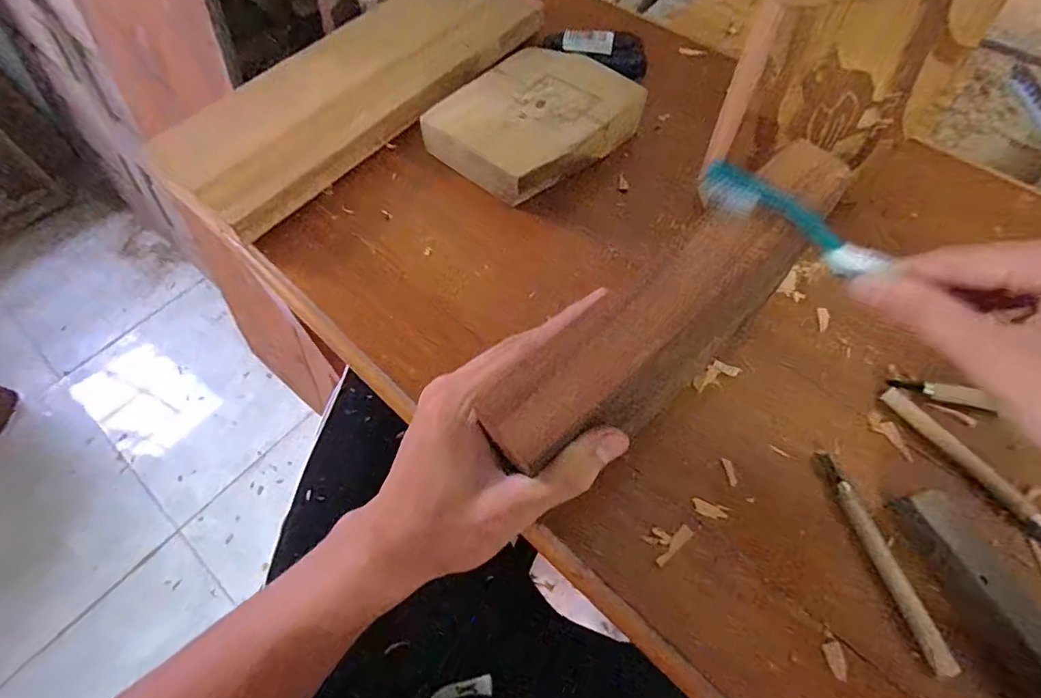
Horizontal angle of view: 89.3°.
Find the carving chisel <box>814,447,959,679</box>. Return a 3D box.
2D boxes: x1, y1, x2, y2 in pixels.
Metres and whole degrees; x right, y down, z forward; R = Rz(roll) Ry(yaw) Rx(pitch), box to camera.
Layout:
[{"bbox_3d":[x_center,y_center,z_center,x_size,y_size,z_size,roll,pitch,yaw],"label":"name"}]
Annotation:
[{"bbox_3d":[0.208,0.118,0.306,0.010,0.009,0.124,-12,60,-6],"label":"carving chisel"}]

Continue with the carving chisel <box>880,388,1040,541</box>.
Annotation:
[{"bbox_3d":[0.289,0.075,0.335,0.013,0.006,0.127,-30,64,-15],"label":"carving chisel"}]

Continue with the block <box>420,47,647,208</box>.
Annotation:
[{"bbox_3d":[0.009,-0.203,0.477,0.129,0.035,0.174,38,68,21],"label":"block"}]

